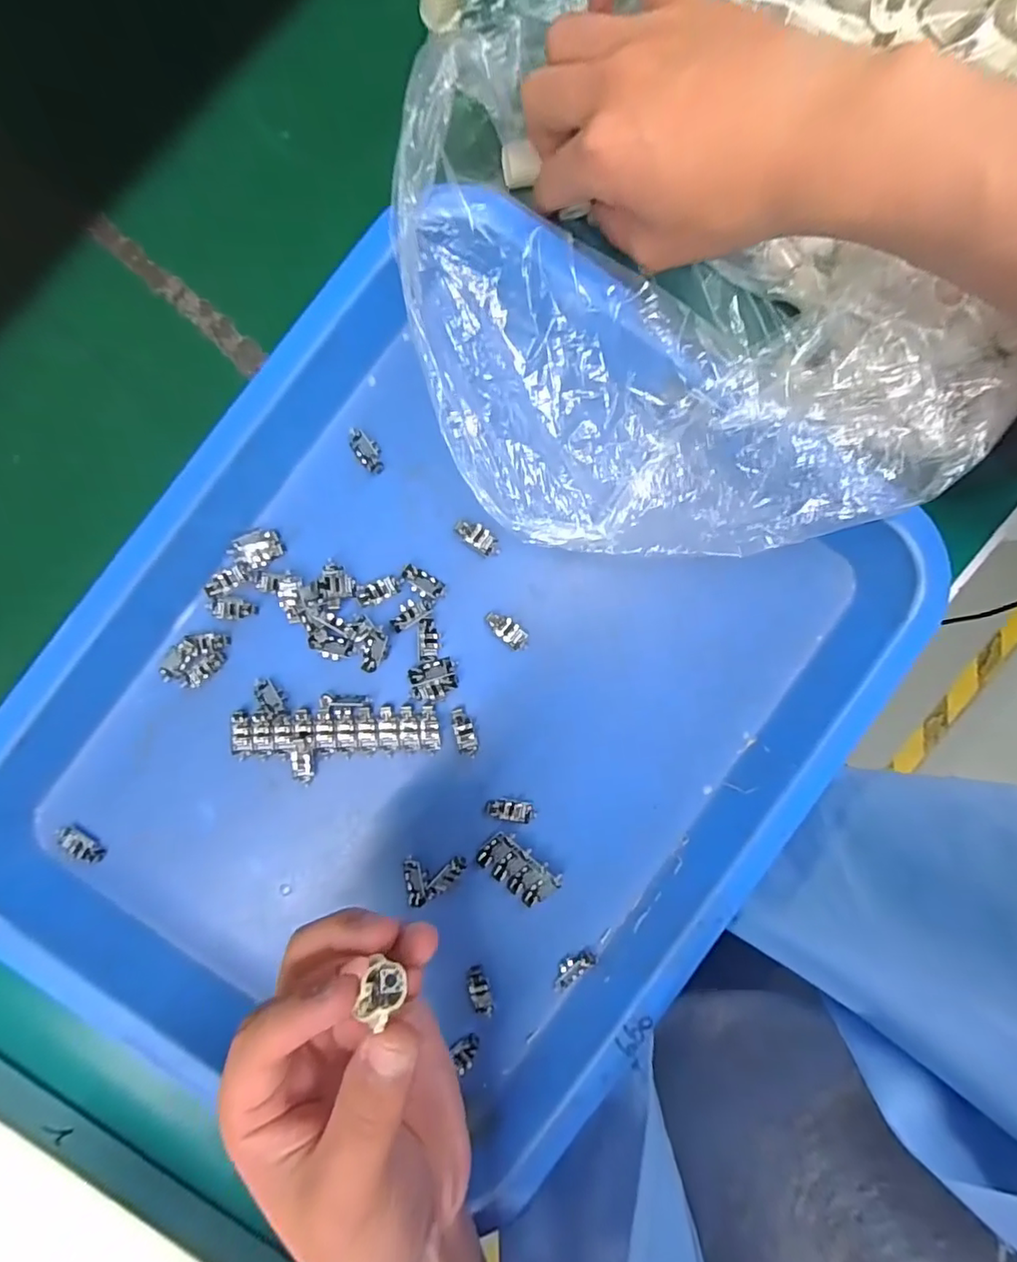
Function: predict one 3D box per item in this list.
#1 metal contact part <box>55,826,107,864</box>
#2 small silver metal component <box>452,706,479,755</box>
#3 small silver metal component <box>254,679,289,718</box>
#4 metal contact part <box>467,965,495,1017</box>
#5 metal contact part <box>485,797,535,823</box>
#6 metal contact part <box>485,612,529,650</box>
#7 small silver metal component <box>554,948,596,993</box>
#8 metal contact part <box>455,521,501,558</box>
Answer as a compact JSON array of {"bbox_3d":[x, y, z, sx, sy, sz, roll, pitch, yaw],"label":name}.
[{"bbox_3d":[-0.226,0.114,0.300,0.026,0.008,0.011,33,87,-1],"label":"metal contact part"},{"bbox_3d":[-0.023,0.053,0.297,0.010,0.004,0.026,-15,89,-3],"label":"small silver metal component"},{"bbox_3d":[-0.126,0.034,0.297,0.014,0.004,0.022,-32,90,-3],"label":"small silver metal component"},{"bbox_3d":[-0.015,0.193,0.302,0.012,0.004,0.025,-11,89,-3],"label":"metal contact part"},{"bbox_3d":[0.001,0.095,0.299,0.026,0.004,0.011,11,88,-2],"label":"metal contact part"},{"bbox_3d":[0.000,-0.001,0.300,0.026,0.008,0.011,39,87,-1],"label":"metal contact part"},{"bbox_3d":[0.034,0.182,0.306,0.027,0.006,0.011,-39,91,-3],"label":"small silver metal component"},{"bbox_3d":[-0.016,-0.050,0.301,0.026,0.004,0.011,34,87,-1],"label":"metal contact part"}]

